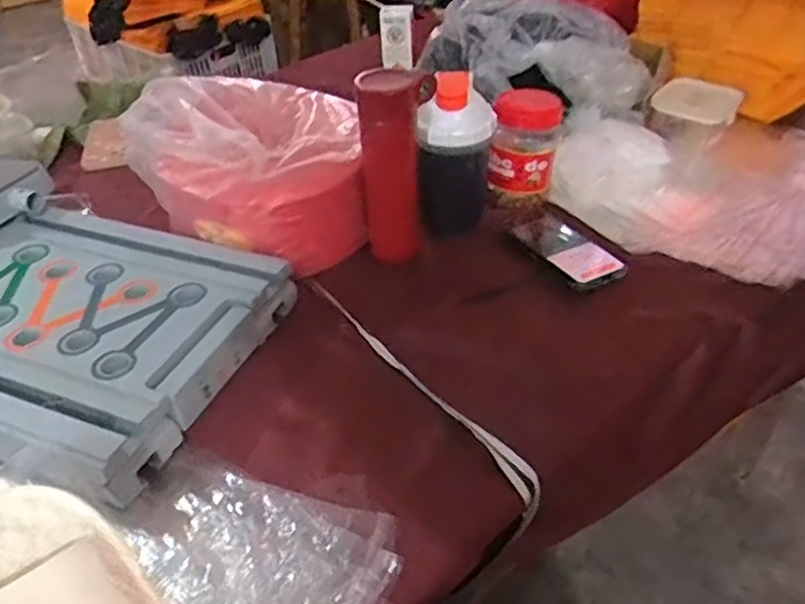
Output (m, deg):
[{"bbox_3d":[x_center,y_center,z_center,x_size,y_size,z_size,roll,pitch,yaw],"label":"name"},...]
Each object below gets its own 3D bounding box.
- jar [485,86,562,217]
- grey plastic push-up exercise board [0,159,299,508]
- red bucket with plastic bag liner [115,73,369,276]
[{"bbox_3d":[0.162,-0.205,0.884,0.089,0.137,0.089,7,42,11],"label":"jar"},{"bbox_3d":[-0.413,-0.016,0.706,0.516,0.098,0.321,14,43,18],"label":"grey plastic push-up exercise board"},{"bbox_3d":[-0.186,-0.176,0.816,0.257,0.173,0.241,-1,41,1],"label":"red bucket with plastic bag liner"}]

